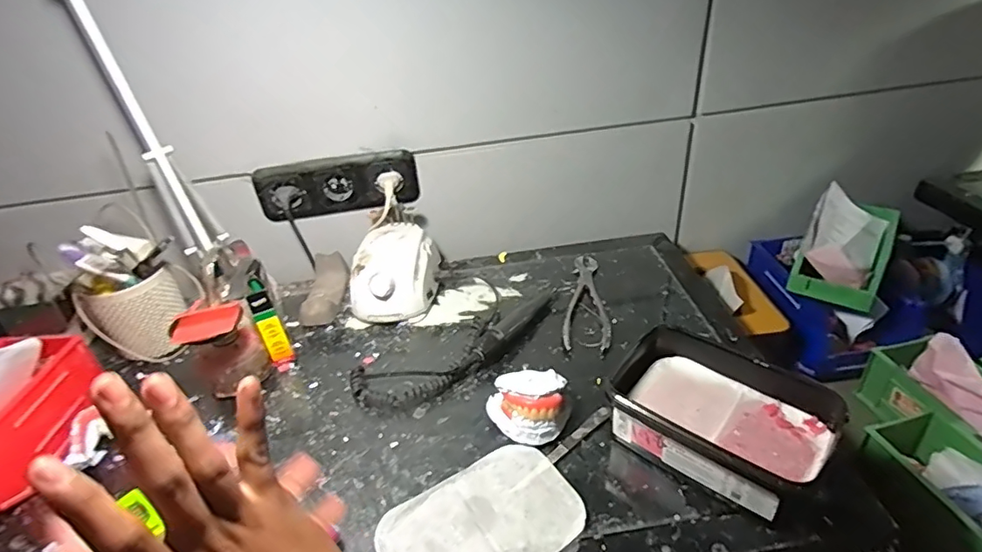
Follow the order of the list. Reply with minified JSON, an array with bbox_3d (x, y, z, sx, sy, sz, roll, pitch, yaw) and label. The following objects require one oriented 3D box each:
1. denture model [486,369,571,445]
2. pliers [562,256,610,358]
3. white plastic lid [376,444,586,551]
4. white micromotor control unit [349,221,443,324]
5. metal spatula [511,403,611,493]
[{"bbox_3d":[0.038,0.131,0.550,0.085,0.050,0.068,-2,35,5],"label":"denture model"},{"bbox_3d":[0.130,0.029,0.715,0.056,0.012,0.195,3,36,13],"label":"pliers"},{"bbox_3d":[-0.007,0.217,0.471,0.167,0.005,0.112,-23,39,-23],"label":"white plastic lid"},{"bbox_3d":[-0.132,-0.004,0.741,0.110,0.080,0.136,0,35,8],"label":"white micromotor control unit"},{"bbox_3d":[0.073,0.169,0.533,0.136,0.004,0.012,-30,42,-30],"label":"metal spatula"}]

